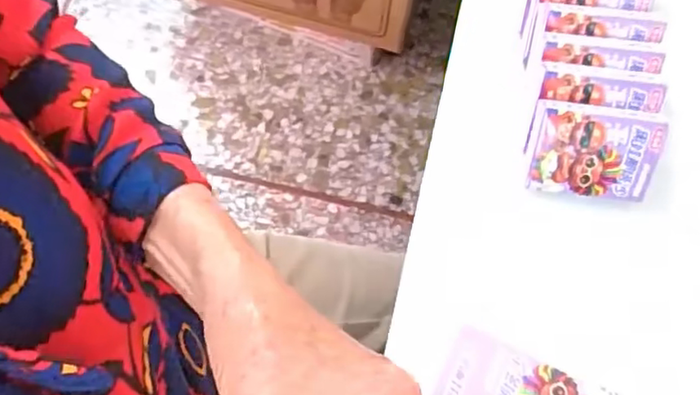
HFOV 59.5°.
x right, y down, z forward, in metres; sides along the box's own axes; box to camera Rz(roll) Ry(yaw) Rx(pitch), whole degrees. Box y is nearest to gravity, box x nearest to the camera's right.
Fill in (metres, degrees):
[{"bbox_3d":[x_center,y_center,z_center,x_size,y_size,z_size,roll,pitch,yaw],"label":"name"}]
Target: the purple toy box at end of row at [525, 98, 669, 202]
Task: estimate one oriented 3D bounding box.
[{"bbox_3d":[0.178,-0.034,0.453,0.088,0.068,0.018,9,27,2],"label":"purple toy box at end of row"}]

